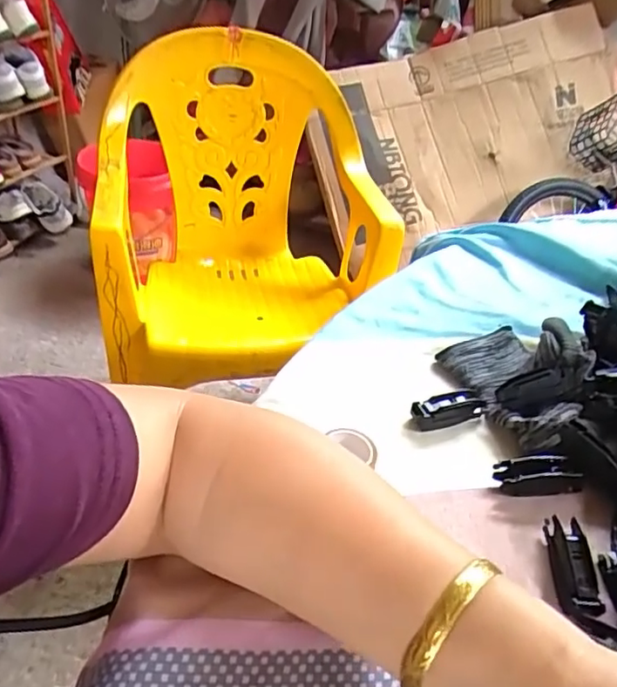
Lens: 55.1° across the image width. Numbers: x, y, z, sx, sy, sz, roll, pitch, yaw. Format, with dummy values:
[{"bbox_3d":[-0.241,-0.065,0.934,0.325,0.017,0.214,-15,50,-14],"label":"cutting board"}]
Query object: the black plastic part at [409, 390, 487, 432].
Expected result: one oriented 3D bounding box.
[{"bbox_3d":[0.090,0.043,0.381,0.050,0.020,0.016,-9,41,-17],"label":"black plastic part"}]

